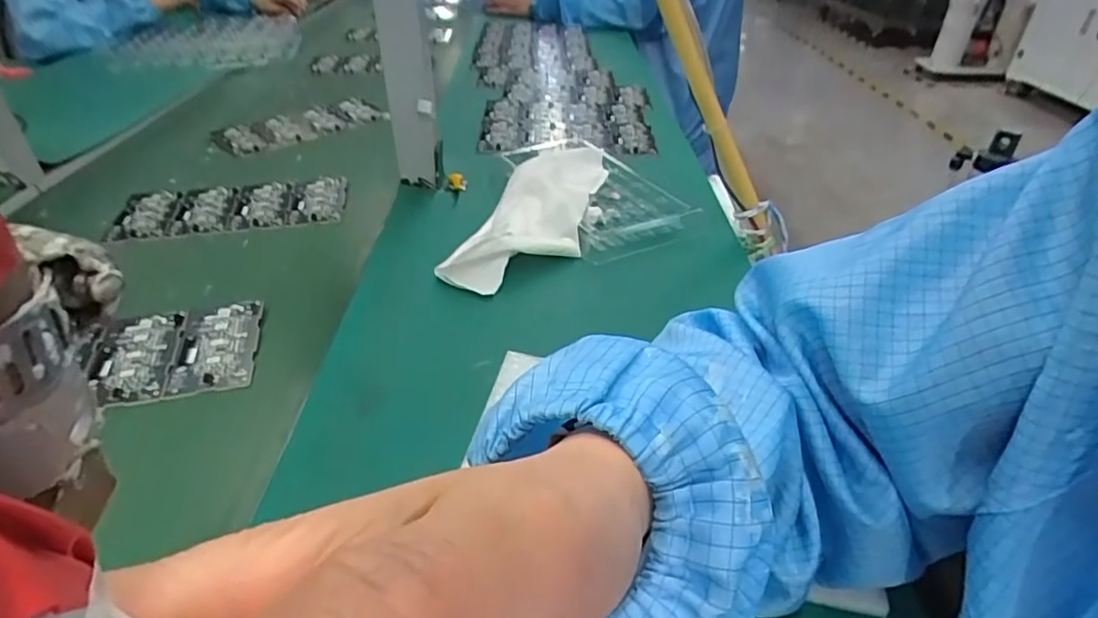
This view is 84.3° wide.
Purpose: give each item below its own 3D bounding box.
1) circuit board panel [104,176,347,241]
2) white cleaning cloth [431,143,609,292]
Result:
[{"bbox_3d":[-0.332,-0.111,0.641,0.221,0.010,0.094,-6,36,-9],"label":"circuit board panel"},{"bbox_3d":[-0.003,-0.099,0.589,0.096,0.041,0.279,12,37,15],"label":"white cleaning cloth"}]

